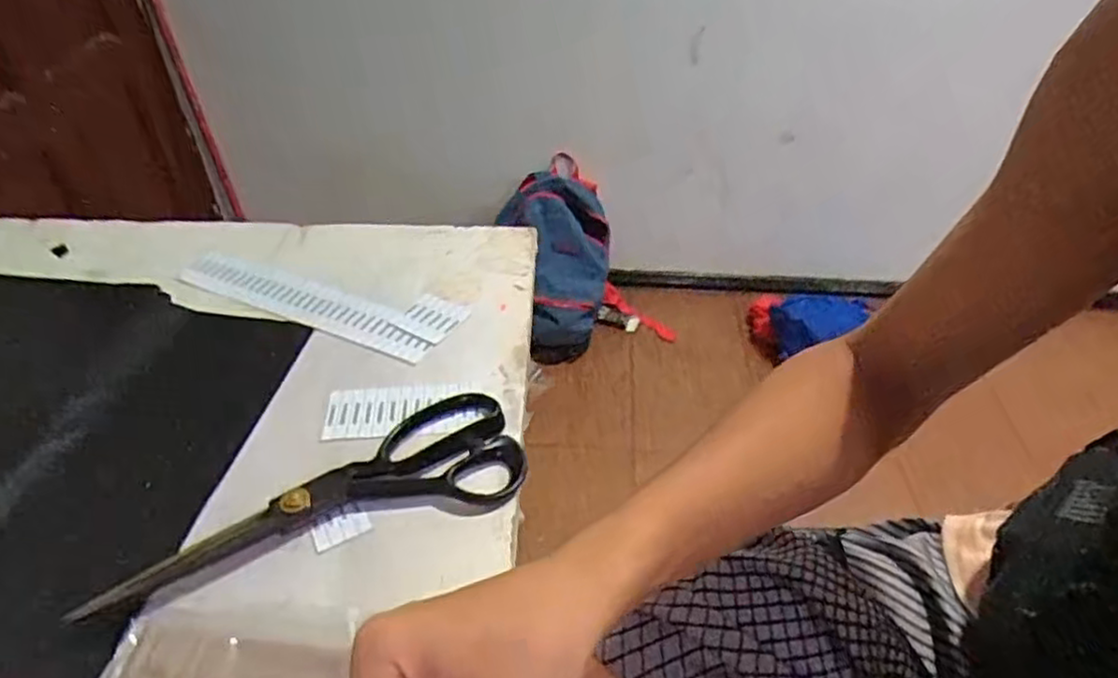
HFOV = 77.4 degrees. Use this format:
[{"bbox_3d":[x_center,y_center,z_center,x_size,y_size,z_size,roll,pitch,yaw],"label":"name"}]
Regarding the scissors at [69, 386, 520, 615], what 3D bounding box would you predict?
[{"bbox_3d":[-0.138,0.086,0.407,0.232,0.015,0.081,-13,43,-16],"label":"scissors"}]

